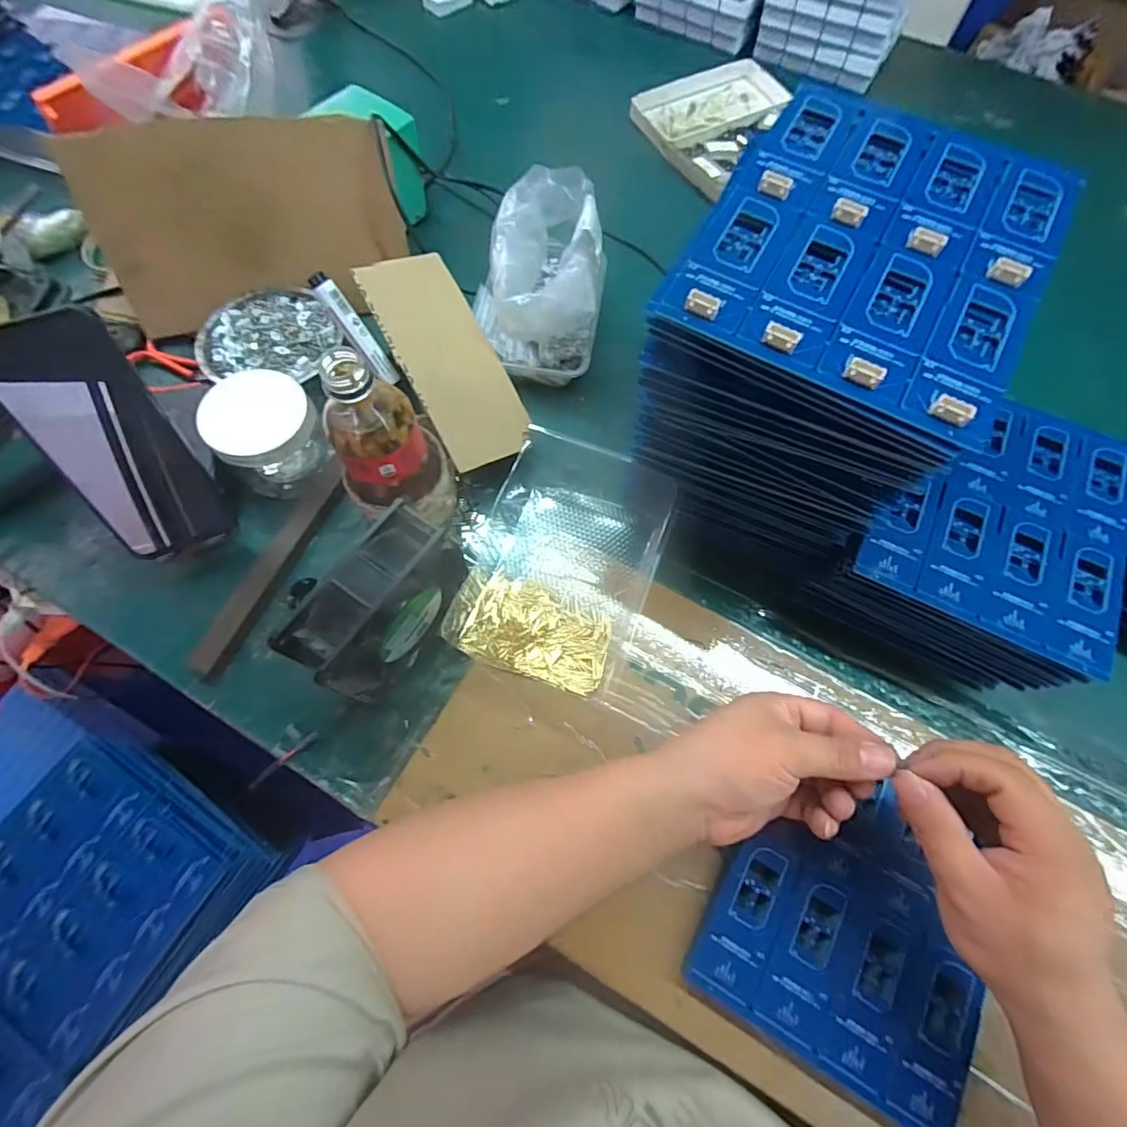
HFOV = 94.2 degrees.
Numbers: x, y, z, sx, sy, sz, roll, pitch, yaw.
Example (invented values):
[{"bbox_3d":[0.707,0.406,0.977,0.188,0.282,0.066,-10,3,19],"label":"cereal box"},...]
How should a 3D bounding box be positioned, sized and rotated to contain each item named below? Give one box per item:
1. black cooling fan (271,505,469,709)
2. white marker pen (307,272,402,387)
[{"bbox_3d":[-0.118,0.033,0.359,0.048,0.117,0.120,31,71,10],"label":"black cooling fan"},{"bbox_3d":[-0.172,-0.193,0.436,0.019,0.093,0.017,-43,32,-14],"label":"white marker pen"}]

